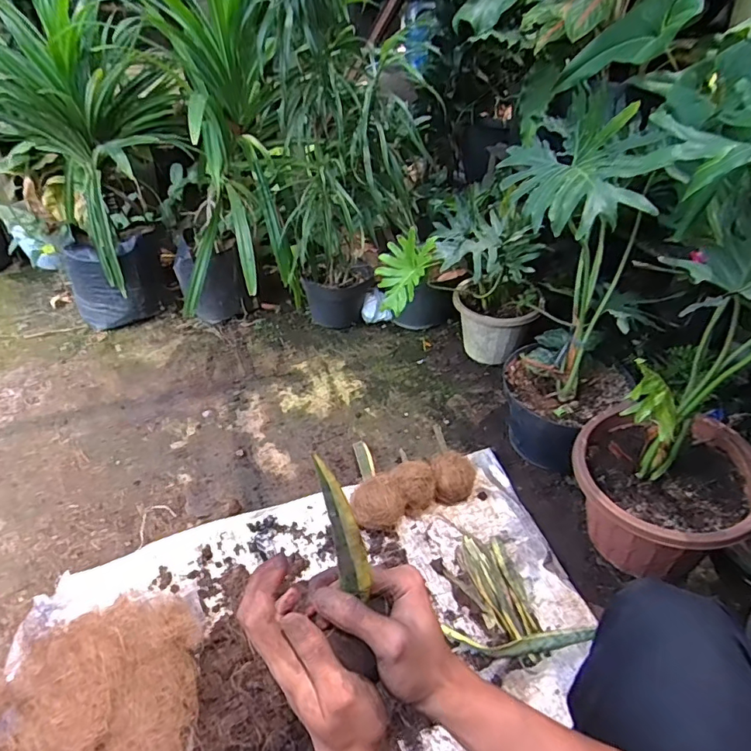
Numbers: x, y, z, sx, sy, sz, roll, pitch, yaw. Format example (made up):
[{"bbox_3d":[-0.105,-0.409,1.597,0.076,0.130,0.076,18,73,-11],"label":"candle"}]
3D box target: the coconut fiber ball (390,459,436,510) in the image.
[{"bbox_3d":[0.079,0.238,1.040,0.095,0.094,0.095,1,37,-1],"label":"coconut fiber ball"}]

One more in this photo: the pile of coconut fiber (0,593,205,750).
[{"bbox_3d":[-0.425,0.456,0.729,0.306,0.080,0.285,0,37,-2],"label":"pile of coconut fiber"}]

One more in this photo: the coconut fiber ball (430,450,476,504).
[{"bbox_3d":[0.164,0.223,1.067,0.090,0.091,0.089,1,37,-1],"label":"coconut fiber ball"}]

